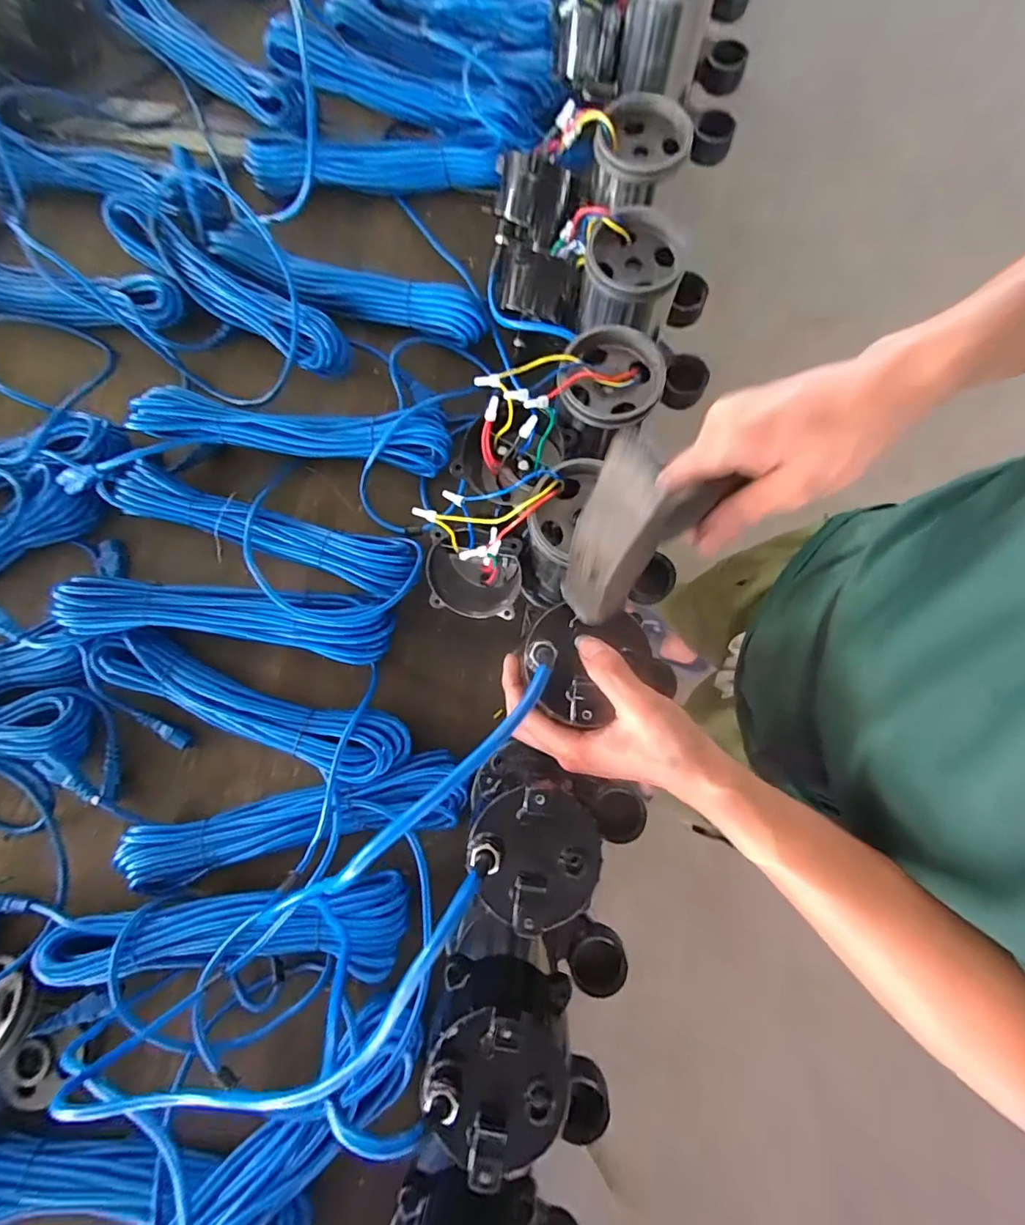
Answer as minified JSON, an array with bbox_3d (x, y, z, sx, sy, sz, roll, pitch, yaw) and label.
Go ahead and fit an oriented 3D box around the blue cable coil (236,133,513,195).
[{"bbox_3d":[-0.179,-0.579,0.676,0.332,0.045,0.060,3,79,2],"label":"blue cable coil"}]

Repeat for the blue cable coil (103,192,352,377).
[{"bbox_3d":[-0.347,-0.400,0.629,0.336,0.038,0.068,33,82,7],"label":"blue cable coil"}]

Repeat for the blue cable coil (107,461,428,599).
[{"bbox_3d":[-0.276,-0.094,0.589,0.362,0.049,0.072,19,80,4],"label":"blue cable coil"}]

